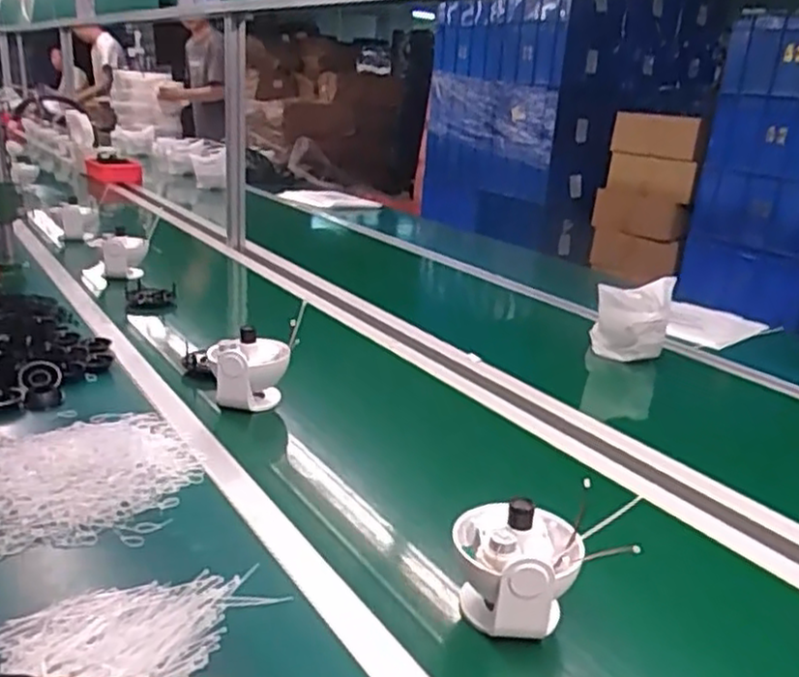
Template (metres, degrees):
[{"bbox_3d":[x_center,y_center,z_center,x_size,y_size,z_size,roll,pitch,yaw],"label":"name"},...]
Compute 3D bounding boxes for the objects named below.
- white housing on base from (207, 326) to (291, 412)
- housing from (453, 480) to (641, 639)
[{"bbox_3d":[-0.224,0.051,1.093,0.110,0.134,0.084,-4,20,-15],"label":"white housing on base"},{"bbox_3d":[0.110,0.211,0.681,0.118,0.115,0.122,-3,20,-13],"label":"housing"}]

